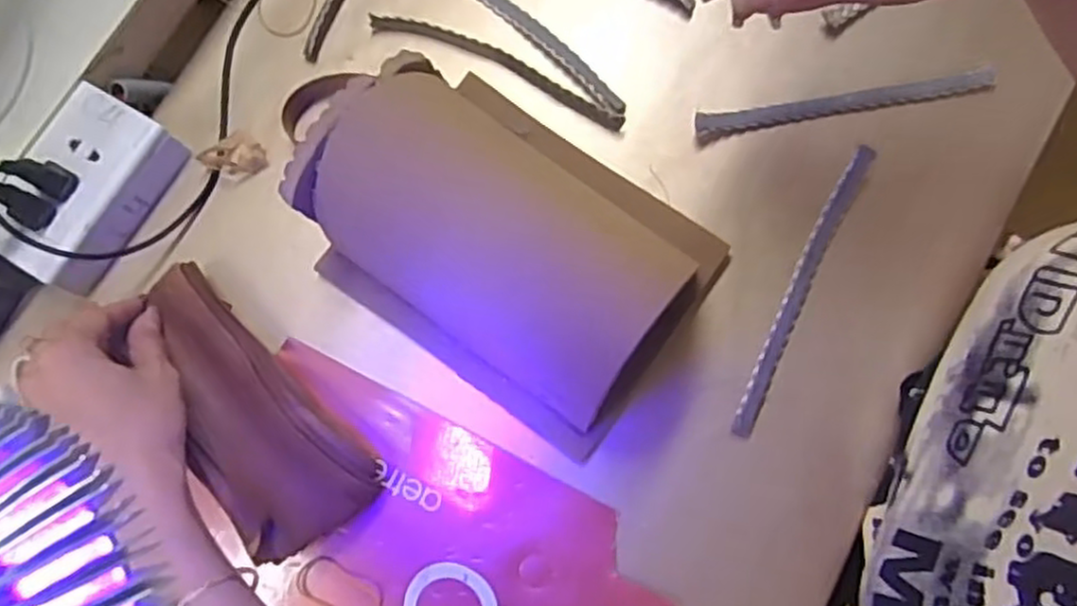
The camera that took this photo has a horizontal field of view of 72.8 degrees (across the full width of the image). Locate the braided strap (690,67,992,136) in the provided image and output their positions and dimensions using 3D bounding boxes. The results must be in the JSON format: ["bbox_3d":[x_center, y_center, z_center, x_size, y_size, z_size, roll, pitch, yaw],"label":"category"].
[{"bbox_3d":[0.195,-0.127,0.469,0.189,0.014,0.012,-8,79,0],"label":"braided strap"}]

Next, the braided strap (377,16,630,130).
[{"bbox_3d":[-0.027,-0.160,0.486,0.184,0.012,0.020,24,81,6],"label":"braided strap"}]

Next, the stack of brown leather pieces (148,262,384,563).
[{"bbox_3d":[-0.171,0.056,0.427,0.073,0.030,0.182,-35,78,-5],"label":"stack of brown leather pieces"}]

